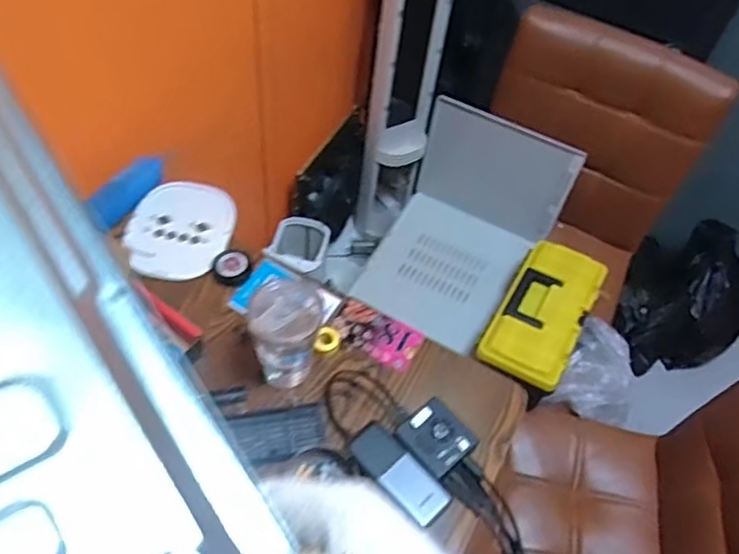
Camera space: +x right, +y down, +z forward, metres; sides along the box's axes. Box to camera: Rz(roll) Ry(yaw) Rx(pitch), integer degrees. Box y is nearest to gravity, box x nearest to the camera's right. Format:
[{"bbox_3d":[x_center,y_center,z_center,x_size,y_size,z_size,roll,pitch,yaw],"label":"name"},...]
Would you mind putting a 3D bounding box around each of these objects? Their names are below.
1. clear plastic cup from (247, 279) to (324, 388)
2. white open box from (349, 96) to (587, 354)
[{"bbox_3d":[-0.104,0.081,0.807,0.079,0.172,0.071,-21,60,-18],"label":"clear plastic cup"},{"bbox_3d":[0.189,-0.125,1.334,0.316,0.277,0.416,30,58,15],"label":"white open box"}]

